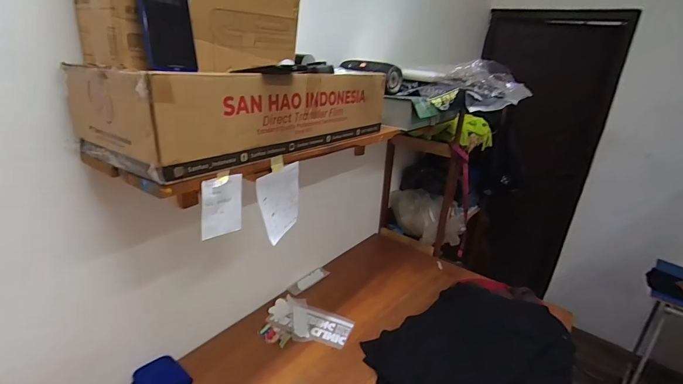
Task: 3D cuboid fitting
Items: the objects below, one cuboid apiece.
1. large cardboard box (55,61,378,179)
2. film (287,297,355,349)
[{"bbox_3d":[-0.173,-0.187,0.769,0.273,0.146,0.623,20,27,34],"label":"large cardboard box"},{"bbox_3d":[-0.093,0.443,1.174,0.244,0.013,0.161,14,22,19],"label":"film"}]

